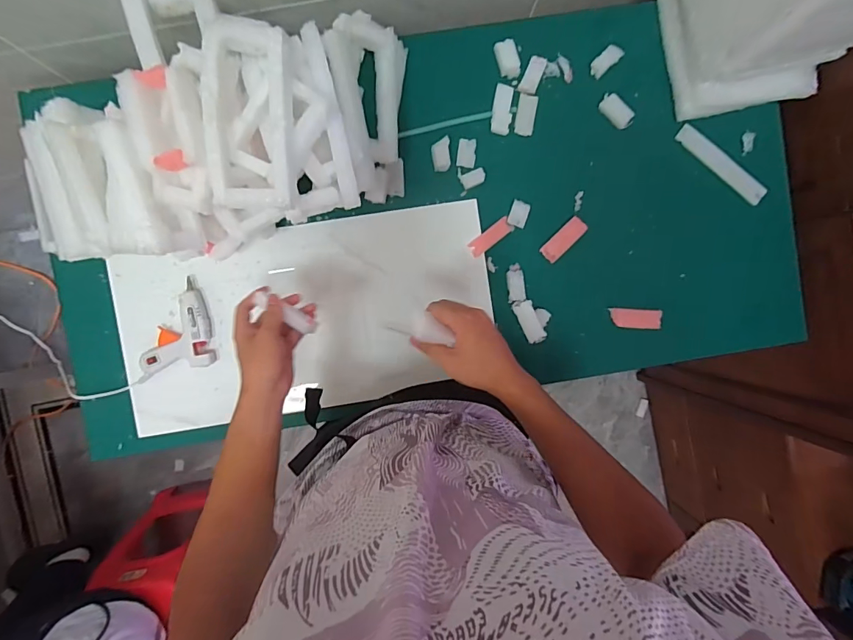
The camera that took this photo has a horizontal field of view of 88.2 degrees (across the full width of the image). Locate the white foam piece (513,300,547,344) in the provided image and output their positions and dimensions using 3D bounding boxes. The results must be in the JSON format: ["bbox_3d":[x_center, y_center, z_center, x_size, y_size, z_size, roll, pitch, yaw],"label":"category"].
[{"bbox_3d":[0.167,0.003,0.708,0.031,0.011,0.070,-24,94,-1],"label":"white foam piece"}]

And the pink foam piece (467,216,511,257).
[{"bbox_3d":[0.103,-0.133,0.706,0.077,0.004,0.024,-38,94,0],"label":"pink foam piece"}]

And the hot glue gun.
[{"bbox_3d":[-0.393,0.014,0.669,0.120,0.024,0.133,-12,93,-2],"label":"hot glue gun"}]

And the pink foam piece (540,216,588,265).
[{"bbox_3d":[0.223,-0.130,0.711,0.085,0.004,0.031,-44,94,0],"label":"pink foam piece"}]

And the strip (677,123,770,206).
[{"bbox_3d":[0.480,-0.253,0.714,0.170,0.009,0.035,39,90,-4],"label":"strip"}]

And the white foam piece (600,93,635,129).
[{"bbox_3d":[0.304,-0.332,0.701,0.059,0.021,0.032,38,90,-4],"label":"white foam piece"}]

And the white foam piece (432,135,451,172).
[{"bbox_3d":[0.023,-0.261,0.694,0.029,0.013,0.051,-3,93,-3],"label":"white foam piece"}]

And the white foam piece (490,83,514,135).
[{"bbox_3d":[0.120,-0.332,0.695,0.030,0.012,0.072,6,93,-3],"label":"white foam piece"}]

